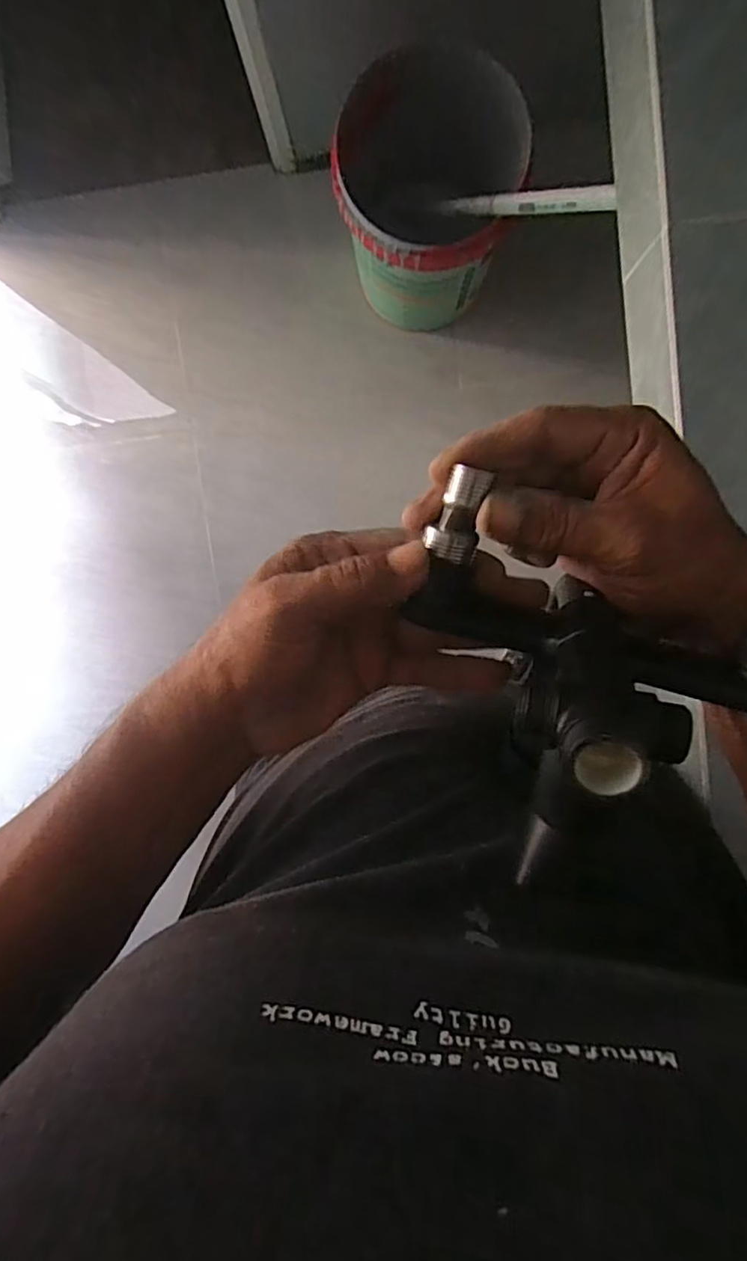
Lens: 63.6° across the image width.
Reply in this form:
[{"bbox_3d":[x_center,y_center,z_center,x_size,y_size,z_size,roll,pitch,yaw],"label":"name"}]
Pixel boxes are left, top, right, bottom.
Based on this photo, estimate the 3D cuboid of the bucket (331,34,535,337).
[{"bbox_3d":[0.085,-0.743,1.071,0.274,0.350,0.277,0,95,2],"label":"bucket"}]

